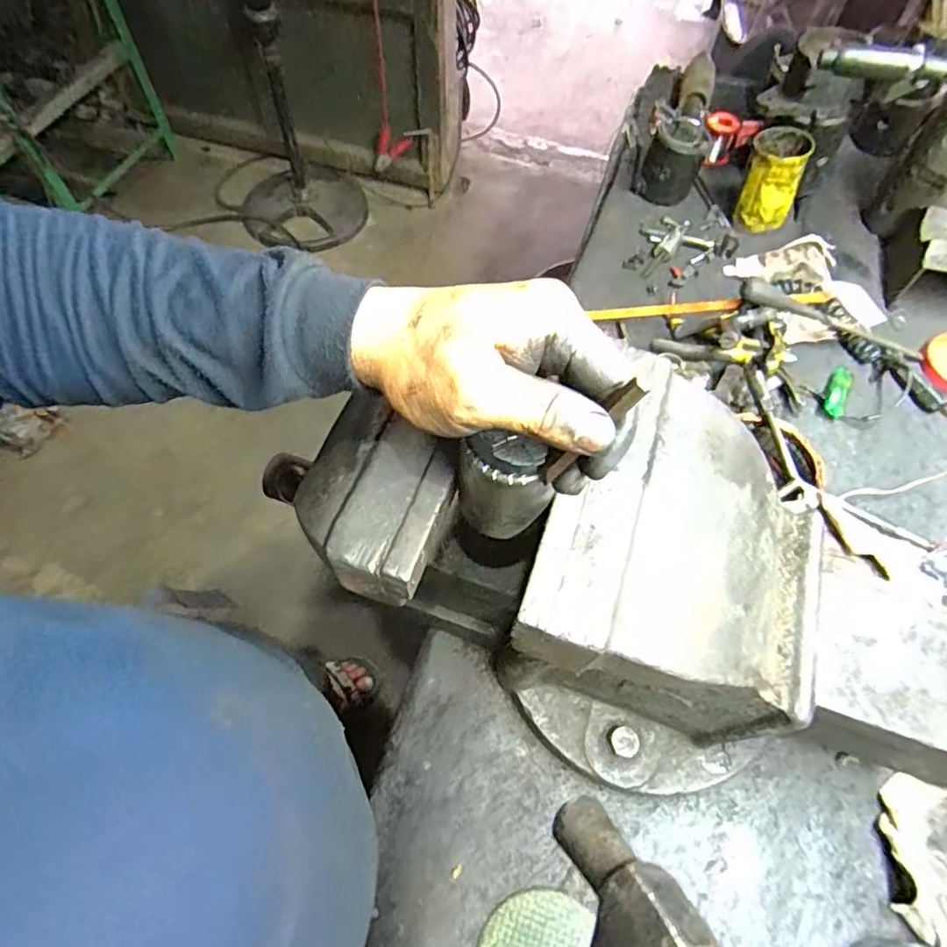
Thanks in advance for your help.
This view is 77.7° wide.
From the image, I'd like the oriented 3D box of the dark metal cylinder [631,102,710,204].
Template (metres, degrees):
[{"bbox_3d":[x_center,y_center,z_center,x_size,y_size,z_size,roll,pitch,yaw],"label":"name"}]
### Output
[{"bbox_3d":[0.292,-0.464,0.864,0.086,0.089,0.084,18,62,7],"label":"dark metal cylinder"}]

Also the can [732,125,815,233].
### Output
[{"bbox_3d":[0.414,-0.409,0.819,0.077,0.108,0.080,1,61,-2],"label":"can"}]

